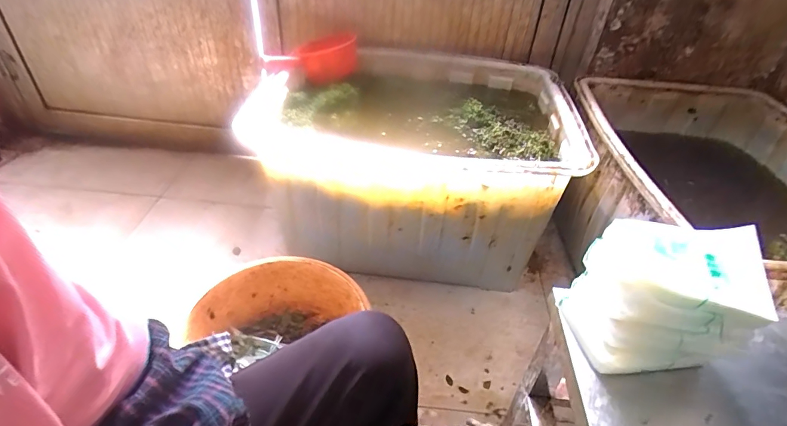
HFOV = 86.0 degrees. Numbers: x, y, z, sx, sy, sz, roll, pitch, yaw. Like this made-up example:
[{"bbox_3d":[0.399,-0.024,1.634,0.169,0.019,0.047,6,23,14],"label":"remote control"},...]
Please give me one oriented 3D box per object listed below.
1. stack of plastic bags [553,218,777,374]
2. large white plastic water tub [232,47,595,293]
[{"bbox_3d":[0.298,0.100,0.486,0.154,0.155,0.122,5,40,3],"label":"stack of plastic bags"},{"bbox_3d":[0.087,-0.135,1.202,0.712,0.432,0.690,2,40,-1],"label":"large white plastic water tub"}]

